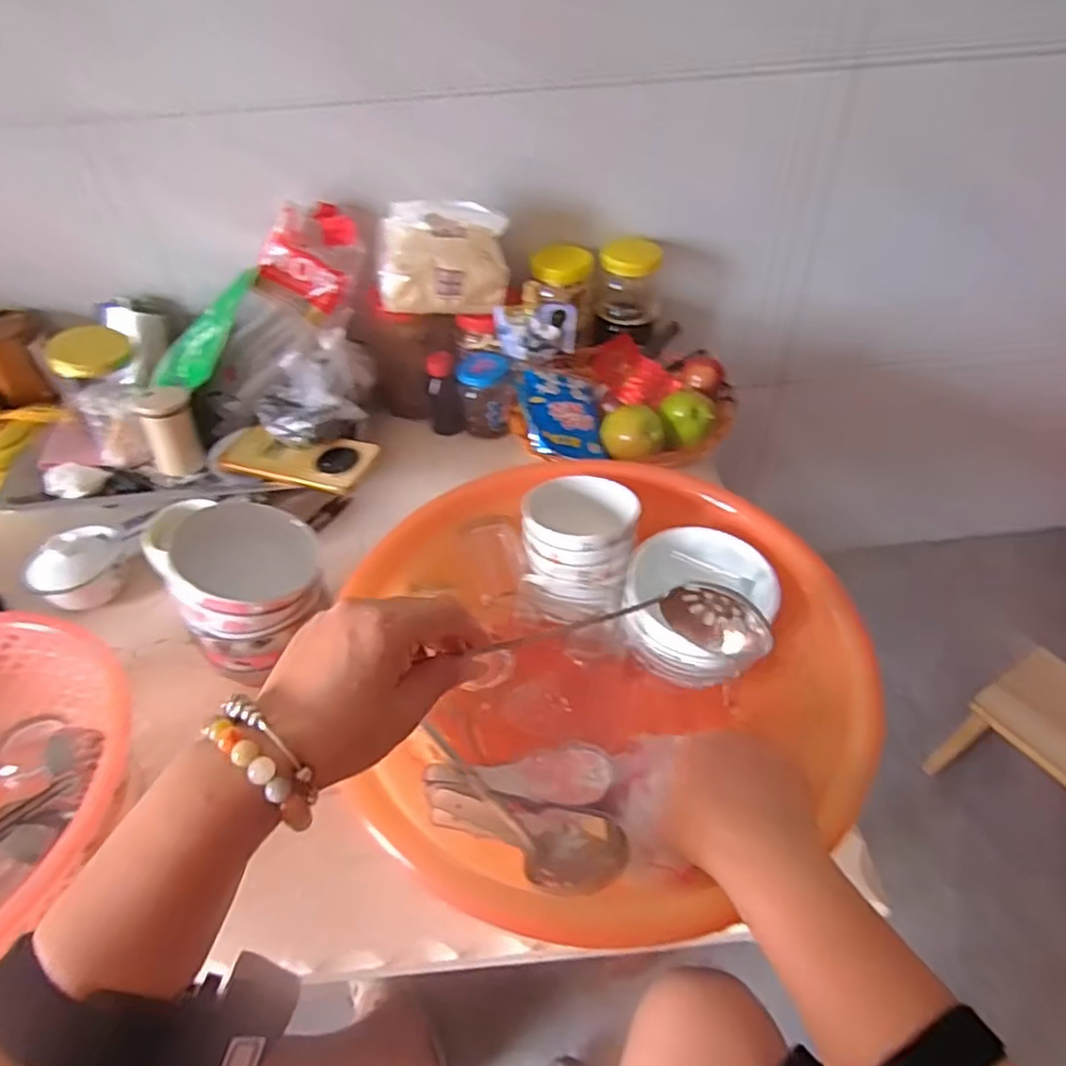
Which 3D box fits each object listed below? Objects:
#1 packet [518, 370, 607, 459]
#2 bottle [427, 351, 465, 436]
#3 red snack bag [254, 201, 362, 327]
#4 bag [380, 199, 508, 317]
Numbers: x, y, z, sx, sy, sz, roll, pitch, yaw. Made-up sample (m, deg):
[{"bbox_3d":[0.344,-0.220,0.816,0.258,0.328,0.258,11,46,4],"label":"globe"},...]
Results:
[{"bbox_3d":[0.032,-0.132,0.764,0.091,0.020,0.126,9,56,-20],"label":"packet"},{"bbox_3d":[-0.109,-0.167,0.837,0.040,0.097,0.038,-11,47,-8],"label":"bottle"},{"bbox_3d":[-0.245,-0.304,0.759,0.101,0.042,0.131,13,81,-12],"label":"red snack bag"},{"bbox_3d":[-0.101,-0.296,0.751,0.145,0.104,0.054,-6,46,-3],"label":"bag"}]

